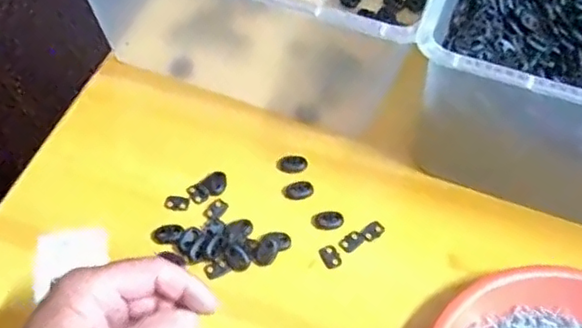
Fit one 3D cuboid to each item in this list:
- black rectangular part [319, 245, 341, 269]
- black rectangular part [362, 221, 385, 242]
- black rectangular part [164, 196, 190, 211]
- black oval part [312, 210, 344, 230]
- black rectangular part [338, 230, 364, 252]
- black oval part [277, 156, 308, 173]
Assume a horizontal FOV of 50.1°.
[{"bbox_3d":[0.029,0.068,0.460,0.013,0.004,0.017,-23,58,-18],"label":"black rectangular part"},{"bbox_3d":[0.062,0.051,0.473,0.017,0.004,0.012,-30,60,-22],"label":"black rectangular part"},{"bbox_3d":[-0.088,0.030,0.484,0.019,0.004,0.012,2,54,-1],"label":"black rectangular part"},{"bbox_3d":[0.028,0.043,0.475,0.024,0.005,0.015,-10,55,-10],"label":"black oval part"},{"bbox_3d":[0.046,0.058,0.469,0.019,0.004,0.011,-30,60,-22],"label":"black rectangular part"},{"bbox_3d":[0.001,0.000,0.506,0.024,0.004,0.017,-7,54,-8],"label":"black oval part"}]

